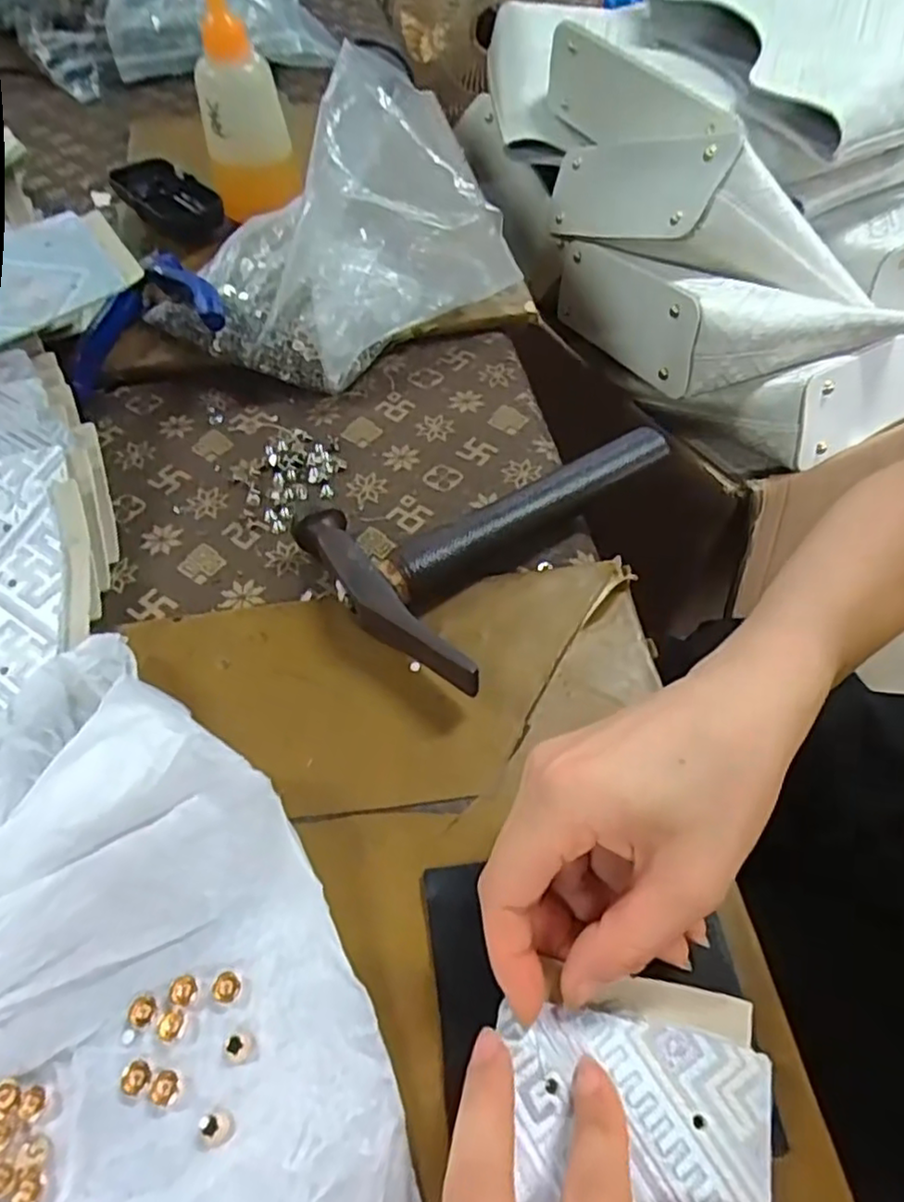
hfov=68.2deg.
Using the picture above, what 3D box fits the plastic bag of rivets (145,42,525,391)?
[{"bbox_3d":[-0.075,-0.236,0.430,0.236,0.134,0.135,-26,59,-15],"label":"plastic bag of rivets"}]

